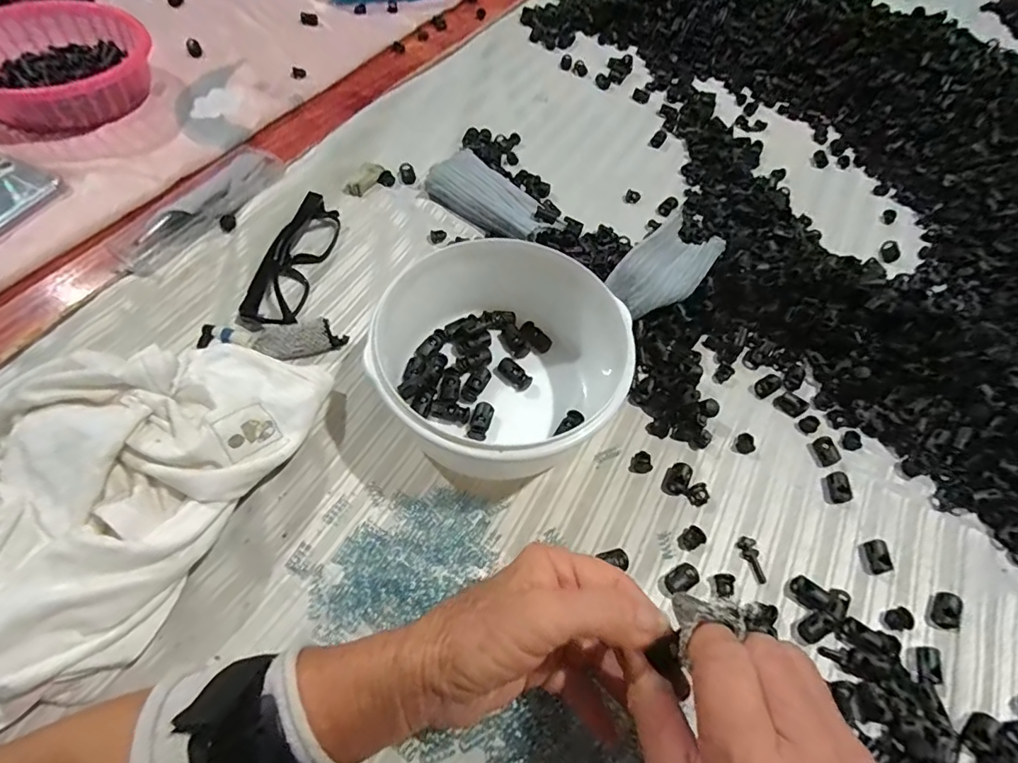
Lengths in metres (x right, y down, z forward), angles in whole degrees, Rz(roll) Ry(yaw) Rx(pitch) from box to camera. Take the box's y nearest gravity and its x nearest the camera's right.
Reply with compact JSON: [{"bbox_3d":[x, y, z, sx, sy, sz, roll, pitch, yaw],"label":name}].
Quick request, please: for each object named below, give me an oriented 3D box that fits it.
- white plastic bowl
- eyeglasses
[{"bbox_3d":[-0.006,-0.008,0.342,0.150,0.078,0.149,2,58,-3],"label":"white plastic bowl"},{"bbox_3d":[-0.170,-0.101,0.409,0.034,0.024,0.128,13,58,4],"label":"eyeglasses"}]

